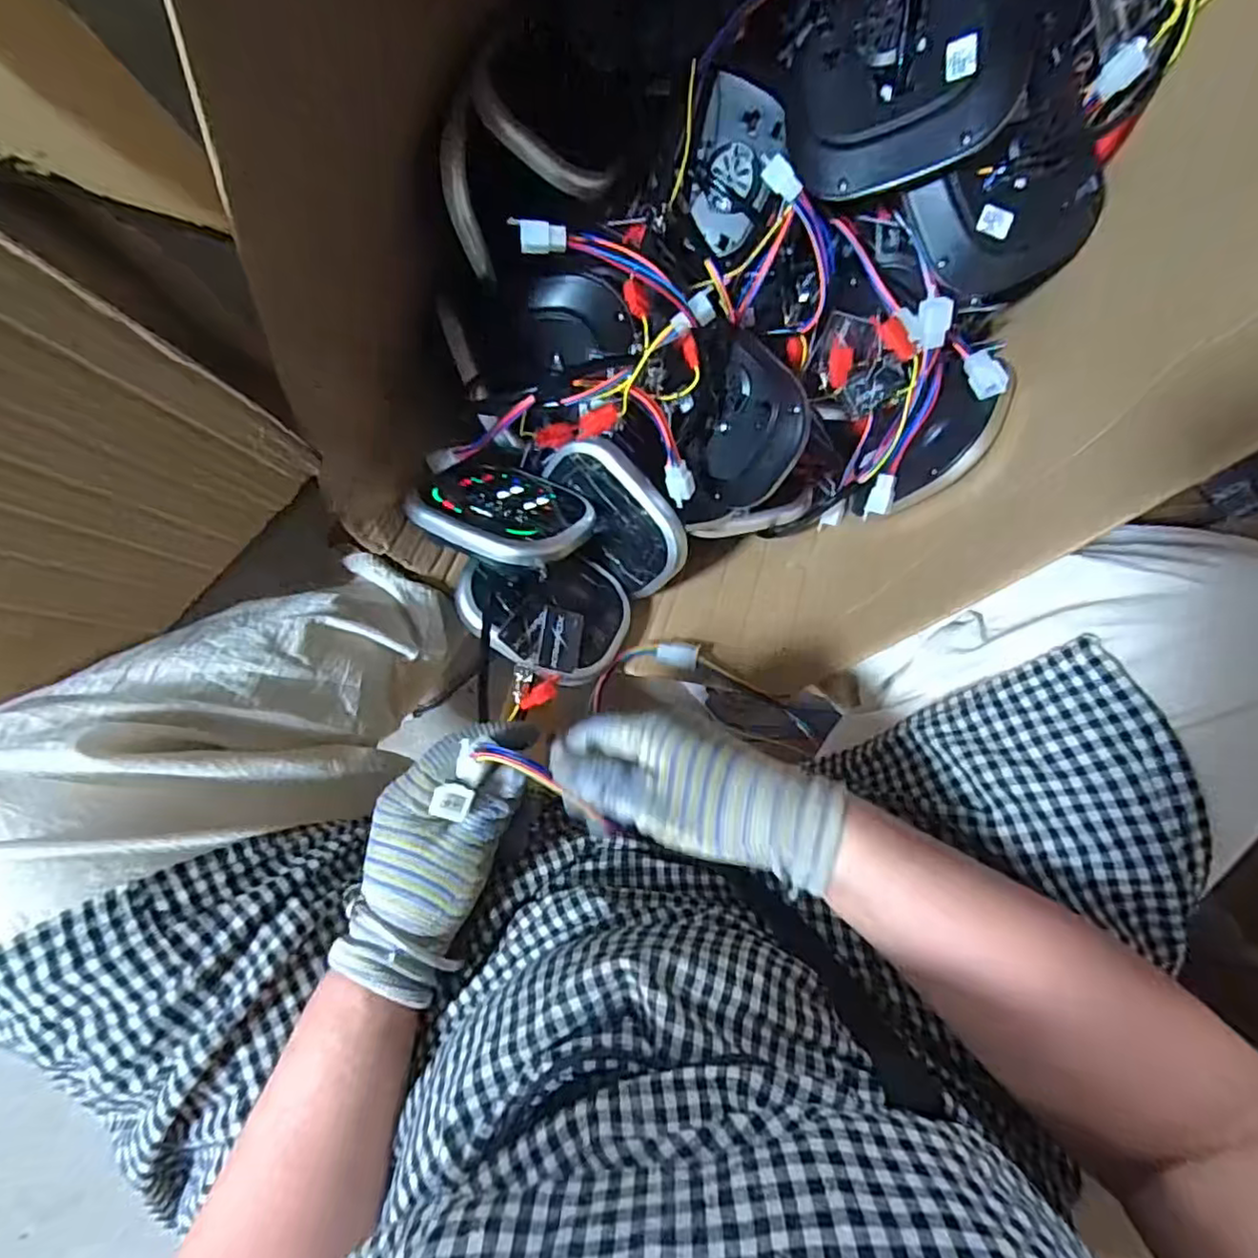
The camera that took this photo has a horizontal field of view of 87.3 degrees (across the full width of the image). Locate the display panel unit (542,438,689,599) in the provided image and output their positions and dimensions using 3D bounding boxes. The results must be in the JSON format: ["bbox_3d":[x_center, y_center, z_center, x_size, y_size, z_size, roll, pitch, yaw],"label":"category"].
[{"bbox_3d":[-0.013,-0.096,0.570,0.142,0.093,0.021,46,48,4],"label":"display panel unit"}]

